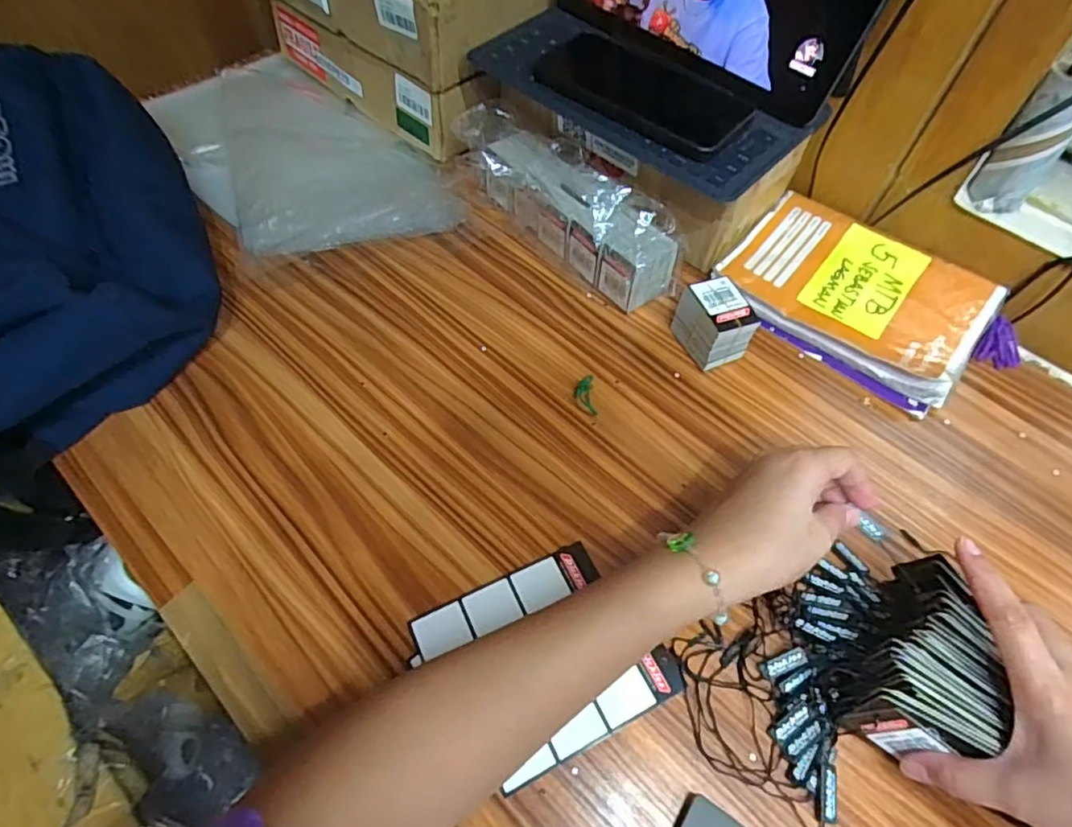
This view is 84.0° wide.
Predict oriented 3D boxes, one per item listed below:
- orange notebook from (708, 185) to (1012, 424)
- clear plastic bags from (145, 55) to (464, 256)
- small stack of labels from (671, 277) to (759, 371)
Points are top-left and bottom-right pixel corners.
[{"bbox_3d":[0.282,-0.099,0.511,0.224,0.027,0.155,38,64,20],"label":"orange notebook"},{"bbox_3d":[-0.237,-0.258,0.589,0.187,0.034,0.320,-34,65,-21],"label":"clear plastic bags"},{"bbox_3d":[0.142,-0.071,0.474,0.042,0.049,0.052,-19,60,-14],"label":"small stack of labels"}]

